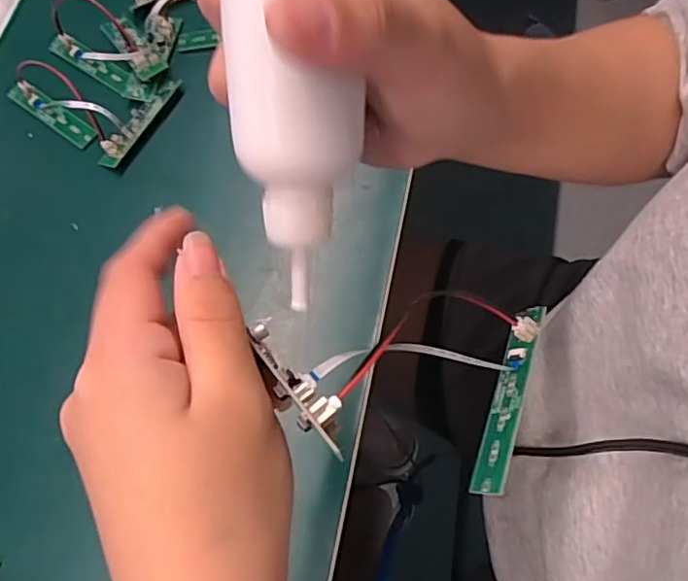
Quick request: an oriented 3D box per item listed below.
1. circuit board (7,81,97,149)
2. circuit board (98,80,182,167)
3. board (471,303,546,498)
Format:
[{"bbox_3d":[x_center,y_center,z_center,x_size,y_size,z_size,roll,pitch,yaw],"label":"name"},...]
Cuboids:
[{"bbox_3d":[-0.217,-0.133,0.436,0.084,0.010,0.019,34,73,15],"label":"circuit board"},{"bbox_3d":[-0.148,-0.123,0.427,0.017,0.010,0.081,27,72,12],"label":"circuit board"},{"bbox_3d":[0.067,0.043,0.245,0.015,0.009,0.082,-7,53,48],"label":"board"}]

